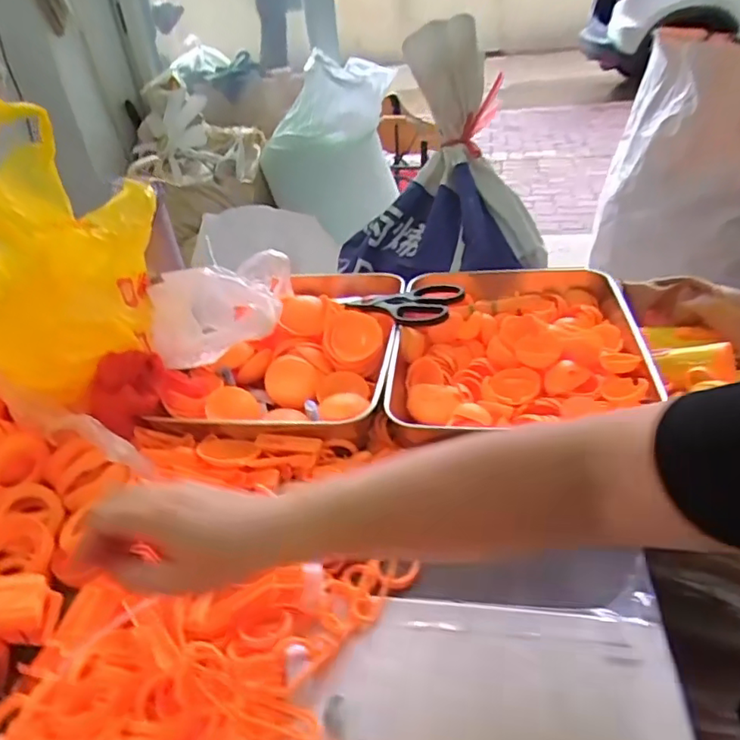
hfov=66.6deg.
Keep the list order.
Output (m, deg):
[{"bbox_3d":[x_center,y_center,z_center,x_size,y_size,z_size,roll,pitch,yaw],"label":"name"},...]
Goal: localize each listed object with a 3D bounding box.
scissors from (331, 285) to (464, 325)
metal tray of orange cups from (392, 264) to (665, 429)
[{"bbox_3d":[0.031,-0.079,0.647,0.158,0.017,0.081,7,35,37],"label":"scissors"},{"bbox_3d":[0.154,-0.032,0.601,0.249,0.048,0.318,2,35,11],"label":"metal tray of orange cups"}]

